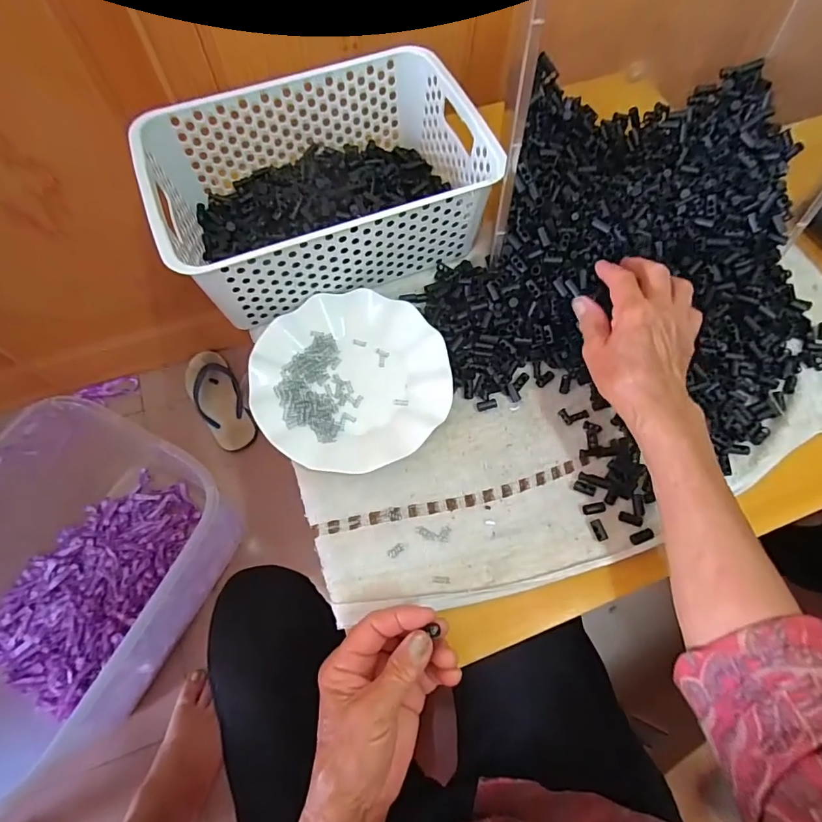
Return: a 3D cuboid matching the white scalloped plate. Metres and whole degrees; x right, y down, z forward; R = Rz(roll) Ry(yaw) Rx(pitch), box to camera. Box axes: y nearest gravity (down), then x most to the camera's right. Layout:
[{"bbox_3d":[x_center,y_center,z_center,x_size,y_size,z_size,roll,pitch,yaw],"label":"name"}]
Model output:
[{"bbox_3d":[-0.057,-0.033,0.448,0.178,0.019,0.180,1,68,-1],"label":"white scalloped plate"}]

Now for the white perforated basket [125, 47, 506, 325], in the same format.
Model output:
[{"bbox_3d":[-0.089,-0.226,0.464,0.298,0.094,0.196,-20,70,-9],"label":"white perforated basket"}]

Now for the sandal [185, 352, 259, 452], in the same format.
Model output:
[{"bbox_3d":[-0.396,-0.024,0.960,0.093,0.032,0.224,-30,72,-13],"label":"sandal"}]

